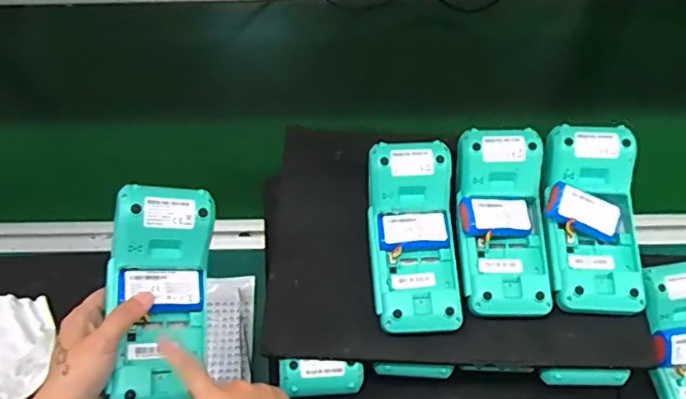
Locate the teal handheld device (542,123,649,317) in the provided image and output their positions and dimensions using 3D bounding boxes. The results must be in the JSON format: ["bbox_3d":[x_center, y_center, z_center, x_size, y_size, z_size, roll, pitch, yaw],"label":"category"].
[{"bbox_3d":[0.235,0.018,0.529,0.083,0.038,0.175,1,78,2],"label":"teal handheld device"}]

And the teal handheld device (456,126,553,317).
[{"bbox_3d":[0.150,0.022,0.535,0.079,0.039,0.175,0,80,2],"label":"teal handheld device"}]

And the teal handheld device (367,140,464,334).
[{"bbox_3d":[0.066,0.034,0.529,0.079,0.032,0.175,-3,80,0],"label":"teal handheld device"}]

